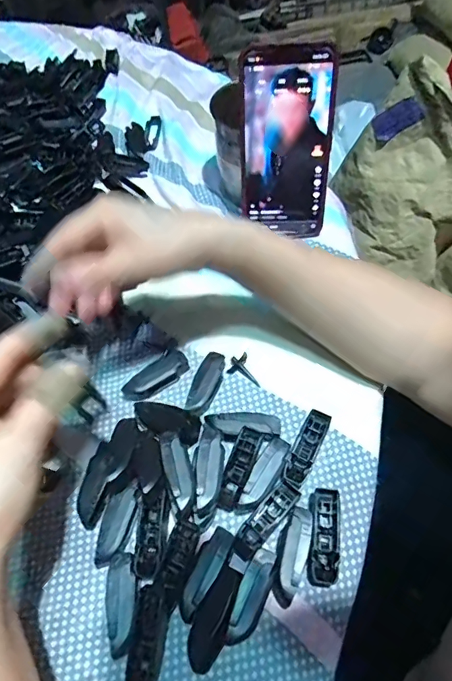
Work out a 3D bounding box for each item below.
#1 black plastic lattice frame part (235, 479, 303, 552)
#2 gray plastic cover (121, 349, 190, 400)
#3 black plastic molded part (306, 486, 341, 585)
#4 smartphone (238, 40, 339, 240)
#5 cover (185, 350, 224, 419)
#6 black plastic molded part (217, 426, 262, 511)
[{"bbox_3d":[0.028,0.114,0.302,0.017,0.007,0.048,37,68,23],"label":"black plastic lattice frame part"},{"bbox_3d":[-0.057,0.027,0.368,0.056,0.012,0.025,-33,62,-15],"label":"gray plastic cover"},{"bbox_3d":[0.064,0.126,0.297,0.019,0.012,0.057,4,59,7],"label":"black plastic molded part"},{"bbox_3d":[0.051,-0.163,0.388,0.076,0.149,0.010,1,41,5],"label":"smartphone"},{"bbox_3d":[-0.016,0.033,0.354,0.018,0.012,0.052,20,62,15],"label":"cover"},{"bbox_3d":[0.009,0.089,0.319,0.015,0.012,0.056,18,80,14],"label":"black plastic molded part"}]

